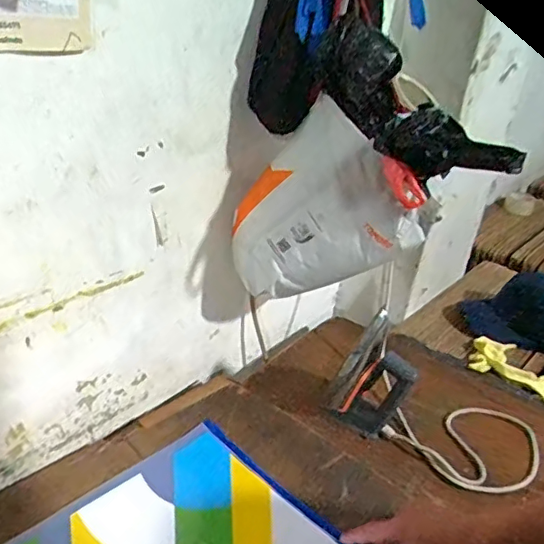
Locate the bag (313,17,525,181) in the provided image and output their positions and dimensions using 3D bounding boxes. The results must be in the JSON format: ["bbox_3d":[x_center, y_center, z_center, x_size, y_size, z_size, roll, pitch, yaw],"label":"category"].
[{"bbox_3d":[0.171,-0.196,0.705,0.282,0.115,0.081,44,40,13],"label":"bag"}]

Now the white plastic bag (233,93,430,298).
[{"bbox_3d":[0.062,-0.069,0.817,0.225,0.313,0.085,50,38,10],"label":"white plastic bag"}]

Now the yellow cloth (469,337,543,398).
[{"bbox_3d":[0.476,0.182,1.105,0.170,0.033,0.124,20,32,22],"label":"yellow cloth"}]

